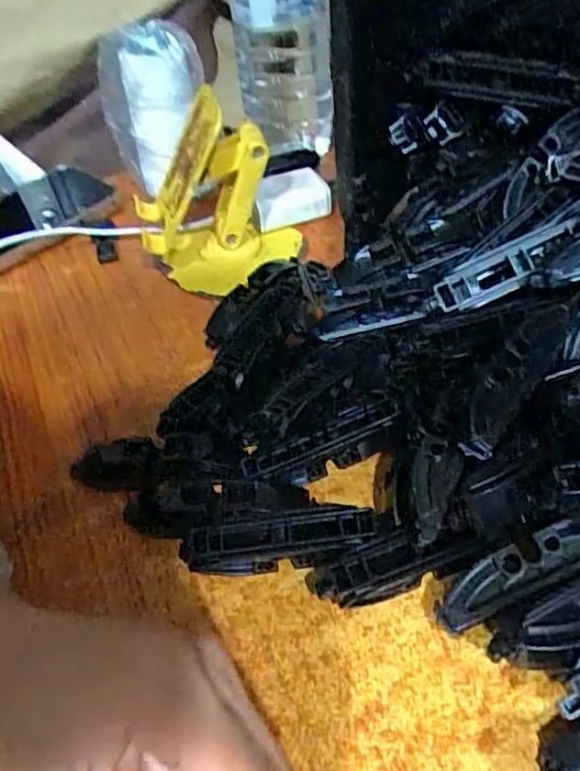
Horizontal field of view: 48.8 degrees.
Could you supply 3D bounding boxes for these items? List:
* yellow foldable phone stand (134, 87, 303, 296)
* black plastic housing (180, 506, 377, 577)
[{"bbox_3d":[-0.050,-0.114,0.390,0.101,0.095,0.075,-1,44,6],"label":"yellow foldable phone stand"},{"bbox_3d":[-0.004,0.065,0.260,0.076,0.019,0.023,-7,44,0],"label":"black plastic housing"}]

